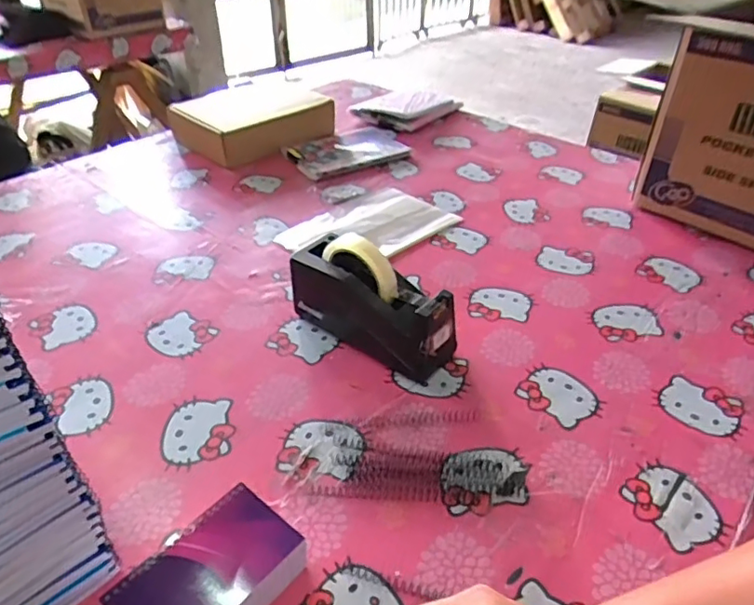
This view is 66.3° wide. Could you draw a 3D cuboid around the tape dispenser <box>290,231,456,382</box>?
[{"bbox_3d":[-0.008,-0.008,0.679,0.204,0.126,0.072,26,45,28],"label":"tape dispenser"}]

